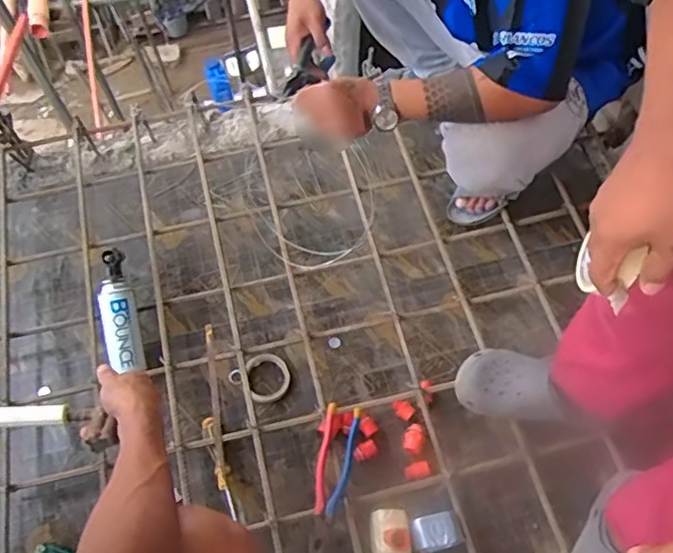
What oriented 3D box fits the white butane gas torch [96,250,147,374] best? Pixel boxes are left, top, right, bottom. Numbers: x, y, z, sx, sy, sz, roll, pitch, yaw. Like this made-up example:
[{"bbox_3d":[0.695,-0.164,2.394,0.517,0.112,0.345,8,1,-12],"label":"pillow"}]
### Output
[{"bbox_3d":[-0.409,0.062,1.090,0.059,0.059,0.221,-11,82,-6],"label":"white butane gas torch"}]

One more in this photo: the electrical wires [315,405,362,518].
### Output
[{"bbox_3d":[0.003,0.321,1.020,0.060,0.028,0.185,8,62,4],"label":"electrical wires"}]

